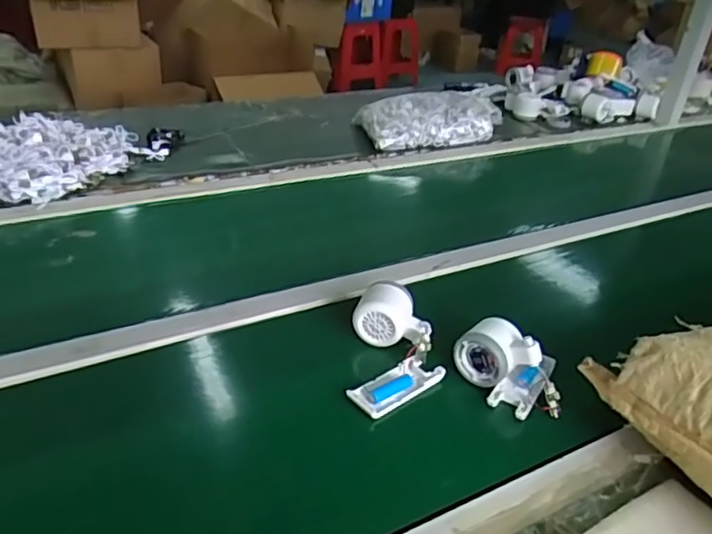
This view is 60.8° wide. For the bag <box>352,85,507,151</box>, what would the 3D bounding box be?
[{"bbox_3d":[0.163,-0.314,1.260,0.292,0.083,0.151,-4,32,-15],"label":"bag"}]

